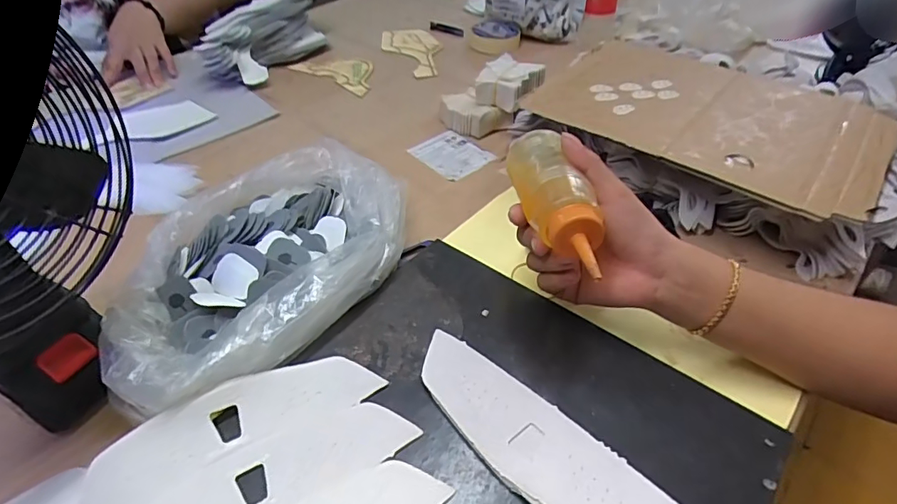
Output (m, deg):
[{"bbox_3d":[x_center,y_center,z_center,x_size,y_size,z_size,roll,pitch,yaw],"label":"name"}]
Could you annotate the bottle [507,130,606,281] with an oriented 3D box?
[{"bbox_3d":[0.072,-0.044,0.344,0.038,0.035,0.139,-9,44,-6],"label":"bottle"}]

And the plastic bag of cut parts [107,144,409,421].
[{"bbox_3d":[-0.162,-0.003,0.424,0.205,0.056,0.271,33,53,29],"label":"plastic bag of cut parts"}]

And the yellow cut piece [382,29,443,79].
[{"bbox_3d":[-0.054,-0.342,0.834,0.086,0.008,0.189,-26,51,-16],"label":"yellow cut piece"}]

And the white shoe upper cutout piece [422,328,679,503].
[{"bbox_3d":[0.059,0.124,0.314,0.060,0.009,0.210,-34,51,-30],"label":"white shoe upper cutout piece"}]

